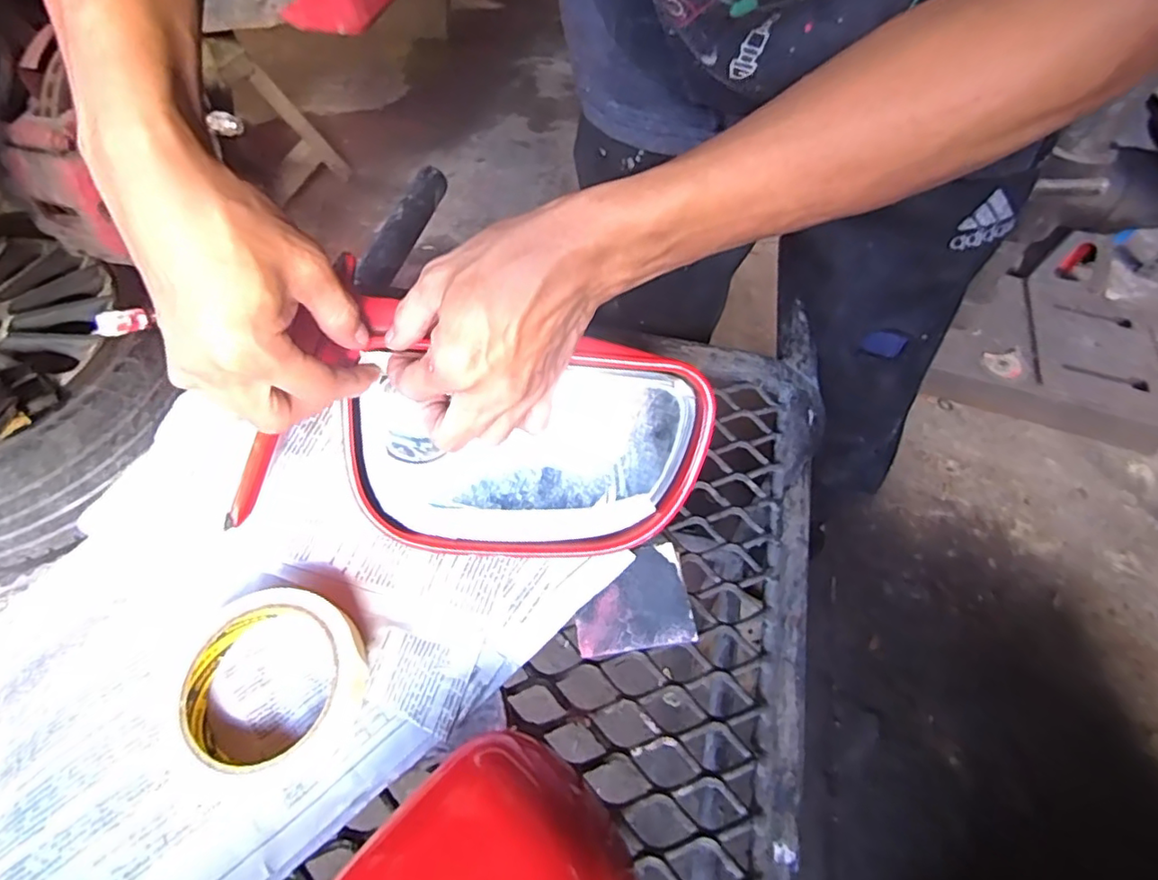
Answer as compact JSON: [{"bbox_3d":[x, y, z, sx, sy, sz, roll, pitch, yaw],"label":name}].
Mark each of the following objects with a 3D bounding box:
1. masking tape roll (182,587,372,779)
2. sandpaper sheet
[{"bbox_3d":[-0.164,0.127,0.320,0.096,0.025,0.091,2,55,-2],"label":"masking tape roll"},{"bbox_3d":[0.031,0.094,0.353,0.067,0.004,0.058,-5,67,-9],"label":"sandpaper sheet"}]

